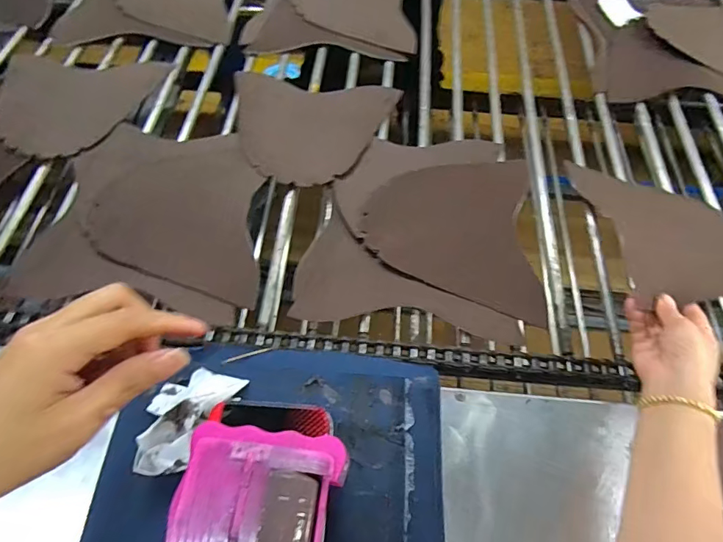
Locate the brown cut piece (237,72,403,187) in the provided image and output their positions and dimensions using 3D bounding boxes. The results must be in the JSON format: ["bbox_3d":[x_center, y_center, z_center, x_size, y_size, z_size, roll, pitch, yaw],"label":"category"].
[{"bbox_3d":[-0.075,-0.209,0.682,0.235,0.015,0.198,6,61,2],"label":"brown cut piece"}]

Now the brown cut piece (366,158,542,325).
[{"bbox_3d":[0.116,-0.059,0.599,0.213,0.008,0.235,7,60,0],"label":"brown cut piece"}]

